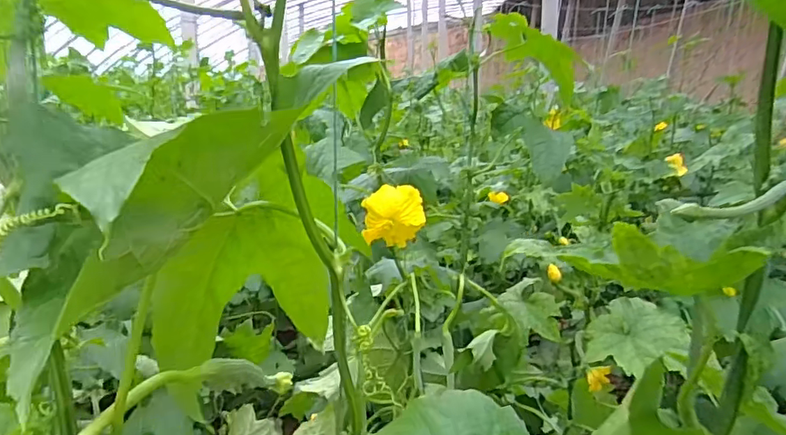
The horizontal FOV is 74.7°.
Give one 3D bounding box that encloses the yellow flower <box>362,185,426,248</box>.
[{"bbox_3d":[-0.002,0.003,0.766,0.095,0.099,0.046,2,13,-2],"label":"yellow flower"}]

